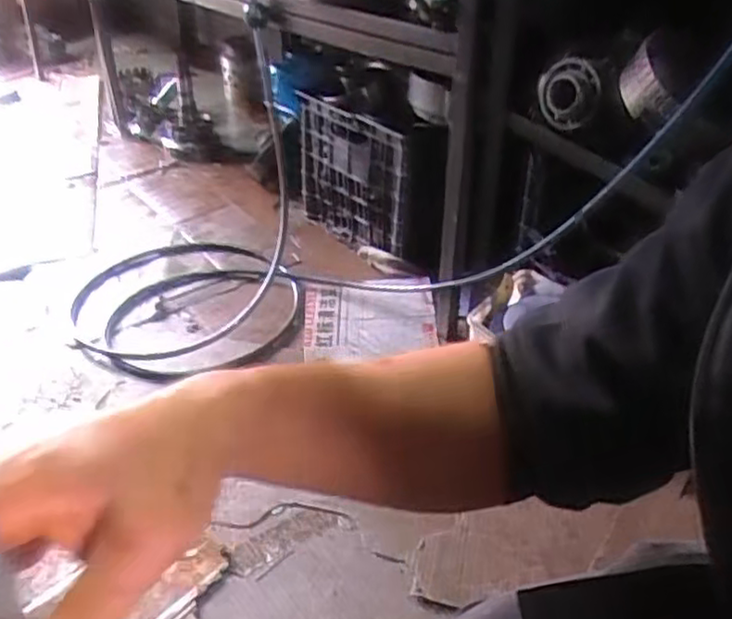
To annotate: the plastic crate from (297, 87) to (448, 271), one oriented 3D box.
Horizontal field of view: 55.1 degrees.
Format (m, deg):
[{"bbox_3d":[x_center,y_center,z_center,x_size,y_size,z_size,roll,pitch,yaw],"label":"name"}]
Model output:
[{"bbox_3d":[0.008,-0.246,1.315,0.106,0.262,0.322,-31,46,-34],"label":"plastic crate"}]

